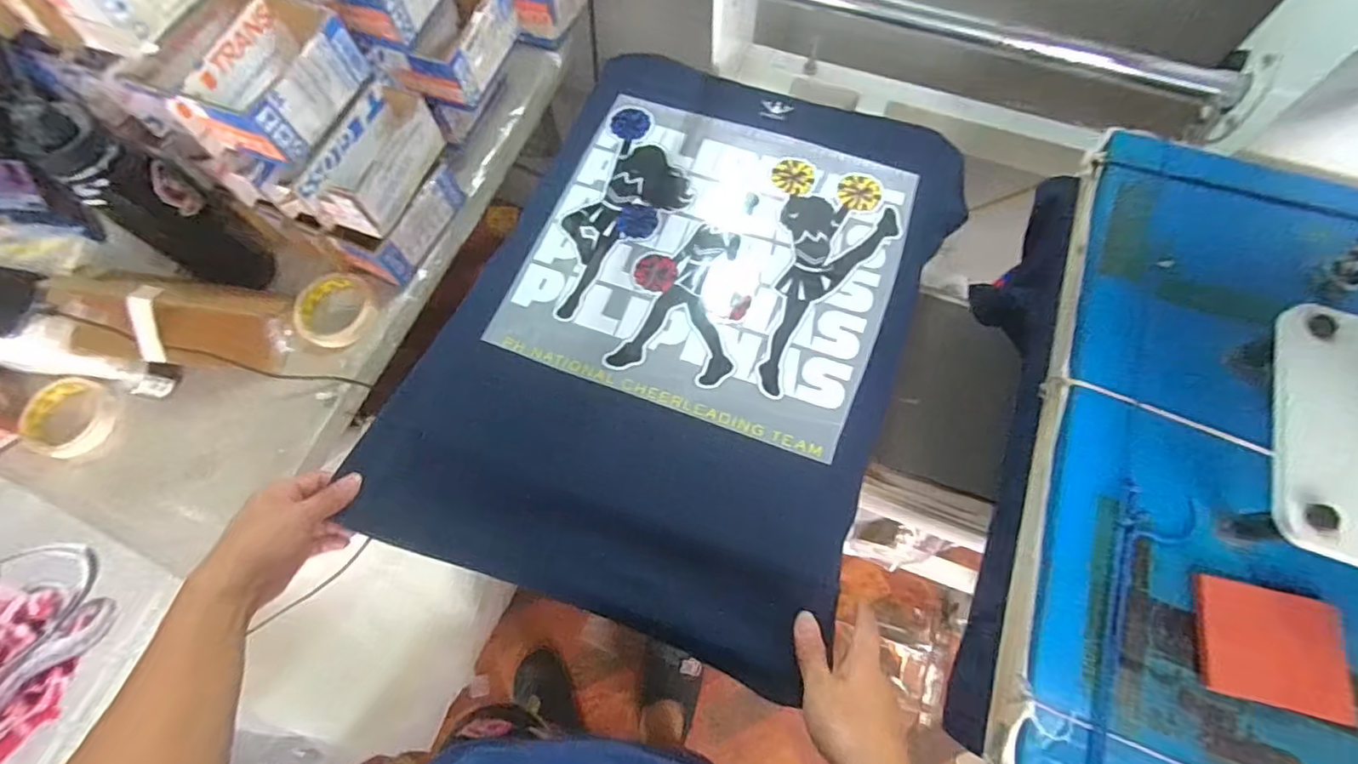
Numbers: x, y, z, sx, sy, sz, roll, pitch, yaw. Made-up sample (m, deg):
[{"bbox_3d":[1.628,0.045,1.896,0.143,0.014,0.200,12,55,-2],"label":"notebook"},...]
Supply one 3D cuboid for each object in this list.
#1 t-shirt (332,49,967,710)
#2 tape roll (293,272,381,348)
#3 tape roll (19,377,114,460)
[{"bbox_3d":[0.014,-0.064,0.621,0.428,0.082,0.617,22,71,9],"label":"t-shirt"},{"bbox_3d":[-0.424,-0.091,0.726,0.094,0.021,0.096,0,69,1],"label":"tape roll"},{"bbox_3d":[-0.725,0.046,0.693,0.105,0.020,0.092,28,72,11],"label":"tape roll"}]

